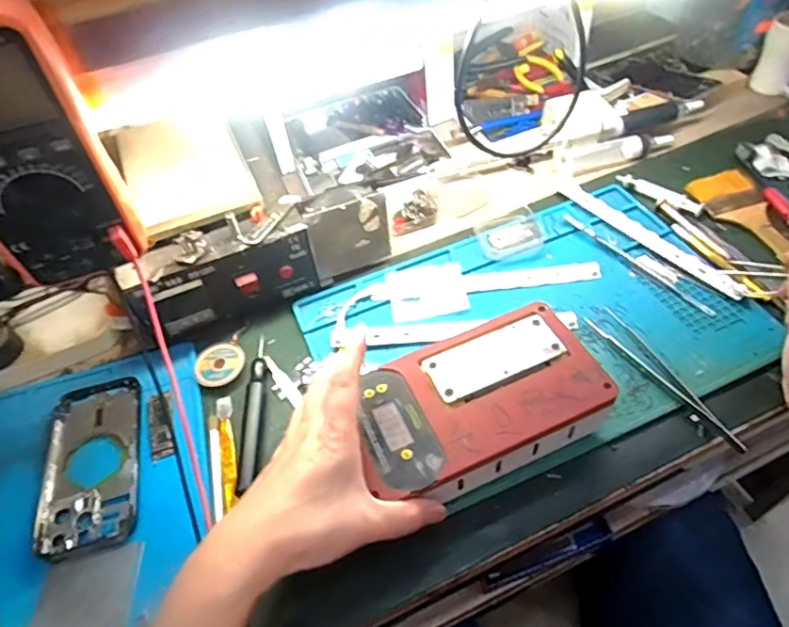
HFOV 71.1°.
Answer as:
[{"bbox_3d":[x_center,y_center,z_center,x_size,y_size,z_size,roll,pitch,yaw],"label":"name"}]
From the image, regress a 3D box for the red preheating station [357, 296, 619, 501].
[{"bbox_3d":[0.056,0.066,0.407,0.181,0.048,0.103,-19,53,-12],"label":"red preheating station"}]

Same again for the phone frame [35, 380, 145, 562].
[{"bbox_3d":[-0.244,0.117,0.444,0.076,0.004,0.149,-16,51,-7],"label":"phone frame"}]

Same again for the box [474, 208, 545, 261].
[{"bbox_3d":[0.118,-0.084,0.566,0.064,0.017,0.058,-19,51,-10],"label":"box"}]

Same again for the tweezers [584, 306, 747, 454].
[{"bbox_3d":[0.216,0.048,0.446,0.027,0.009,0.154,-23,52,-13],"label":"tweezers"}]

